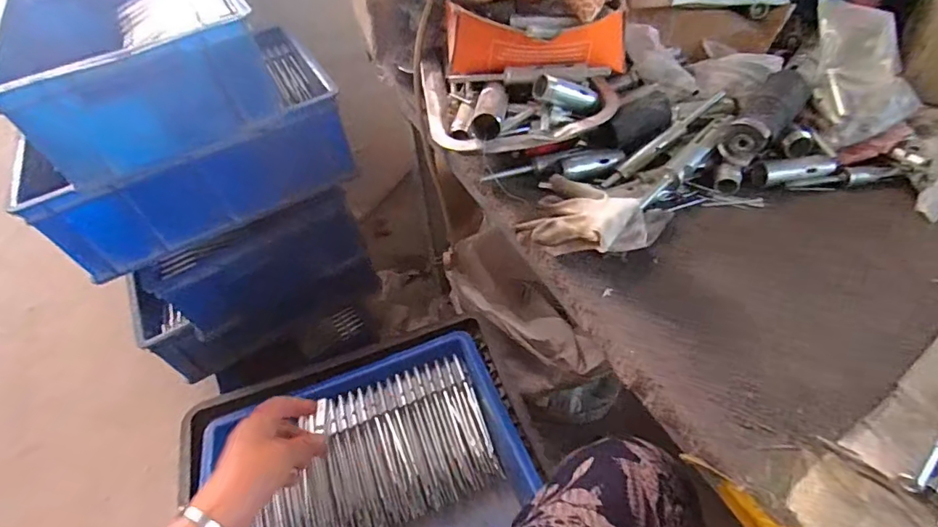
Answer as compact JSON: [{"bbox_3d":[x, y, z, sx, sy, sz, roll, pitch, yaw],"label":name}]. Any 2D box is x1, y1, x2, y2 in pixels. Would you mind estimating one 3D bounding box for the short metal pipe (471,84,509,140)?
[{"bbox_3d":[0.022,-0.151,0.468,0.027,0.027,0.077,4,50,9],"label":"short metal pipe"}]

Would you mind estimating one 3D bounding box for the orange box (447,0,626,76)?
[{"bbox_3d":[0.070,-0.222,0.491,0.186,0.066,0.054,-1,49,5],"label":"orange box"}]

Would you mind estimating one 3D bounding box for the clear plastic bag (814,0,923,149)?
[{"bbox_3d":[0.391,-0.186,0.472,0.103,0.091,0.129,-3,49,3],"label":"clear plastic bag"}]

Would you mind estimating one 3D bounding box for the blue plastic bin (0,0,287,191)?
[{"bbox_3d":[-0.436,-0.276,0.635,0.263,0.124,0.359,-26,52,-16],"label":"blue plastic bin"}]

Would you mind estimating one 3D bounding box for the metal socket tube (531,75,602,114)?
[{"bbox_3d":[0.097,-0.164,0.469,0.068,0.023,0.021,8,45,-23],"label":"metal socket tube"}]

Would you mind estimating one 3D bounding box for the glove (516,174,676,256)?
[{"bbox_3d":[0.109,-0.043,0.414,0.123,0.049,0.081,13,52,17],"label":"glove"}]

